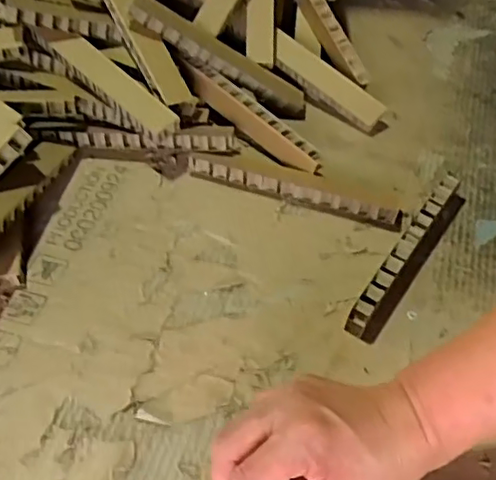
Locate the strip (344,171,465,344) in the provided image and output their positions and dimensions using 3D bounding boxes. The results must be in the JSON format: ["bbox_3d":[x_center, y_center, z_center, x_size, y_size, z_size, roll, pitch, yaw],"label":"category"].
[{"bbox_3d":[0.142,0.009,0.538,0.026,0.029,0.190,30,55,20],"label":"strip"}]

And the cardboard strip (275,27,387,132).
[{"bbox_3d":[0.081,-0.167,0.659,0.134,0.027,0.031,39,57,6],"label":"cardboard strip"}]

